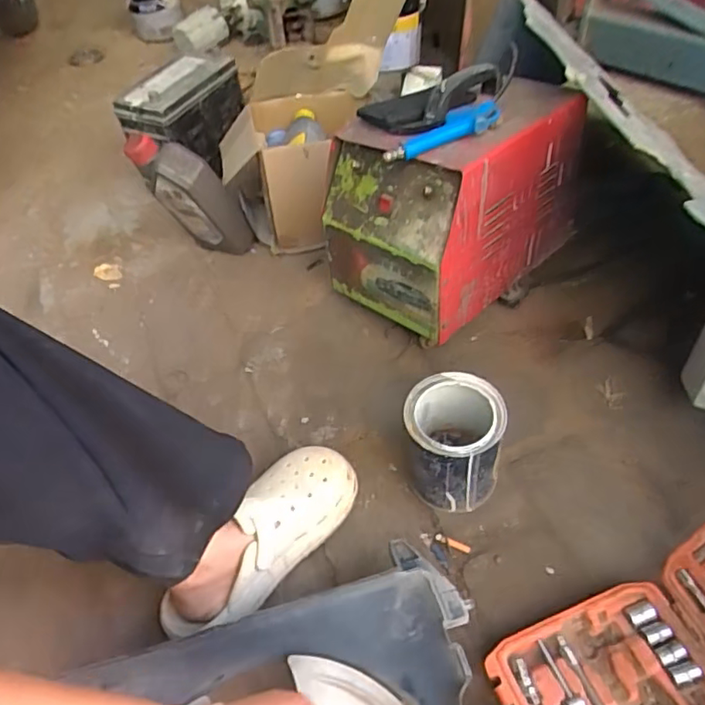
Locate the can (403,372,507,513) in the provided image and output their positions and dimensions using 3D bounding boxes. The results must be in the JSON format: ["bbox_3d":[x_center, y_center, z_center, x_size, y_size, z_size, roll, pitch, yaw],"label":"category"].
[{"bbox_3d":[0.114,0.104,0.673,0.100,0.130,0.104,-3,49,4],"label":"can"}]

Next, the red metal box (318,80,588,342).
[{"bbox_3d":[0.143,-0.229,0.852,0.227,0.232,0.322,33,59,31],"label":"red metal box"}]

